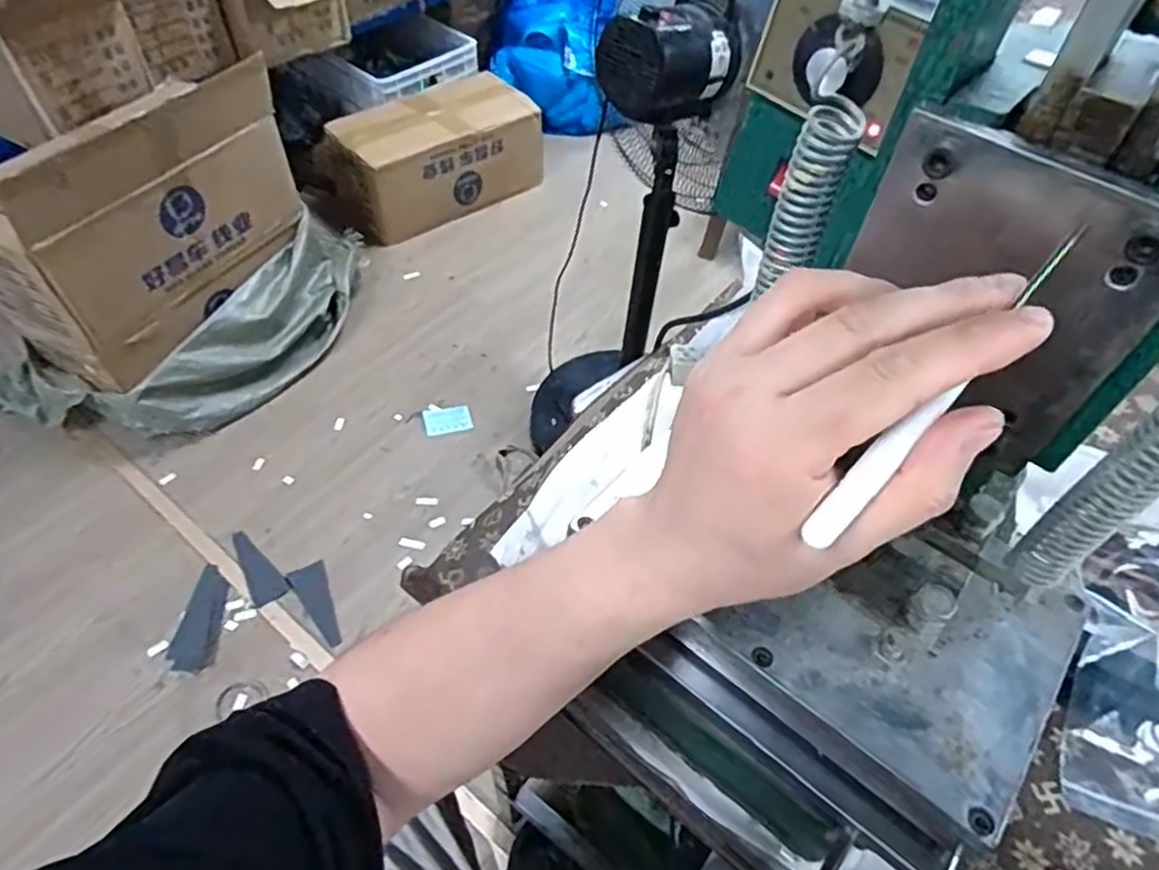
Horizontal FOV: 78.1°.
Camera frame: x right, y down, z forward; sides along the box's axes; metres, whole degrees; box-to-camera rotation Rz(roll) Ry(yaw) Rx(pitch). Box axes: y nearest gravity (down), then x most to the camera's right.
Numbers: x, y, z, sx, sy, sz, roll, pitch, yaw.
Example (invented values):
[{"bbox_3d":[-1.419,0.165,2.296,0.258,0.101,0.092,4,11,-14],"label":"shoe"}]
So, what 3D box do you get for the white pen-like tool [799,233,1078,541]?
[{"bbox_3d":[0.117,-0.014,0.232,0.011,0.005,0.125,42,98,27],"label":"white pen-like tool"}]

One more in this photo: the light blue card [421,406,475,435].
[{"bbox_3d":[-0.303,-0.035,1.643,0.104,0.009,0.075,-9,58,-15],"label":"light blue card"}]

